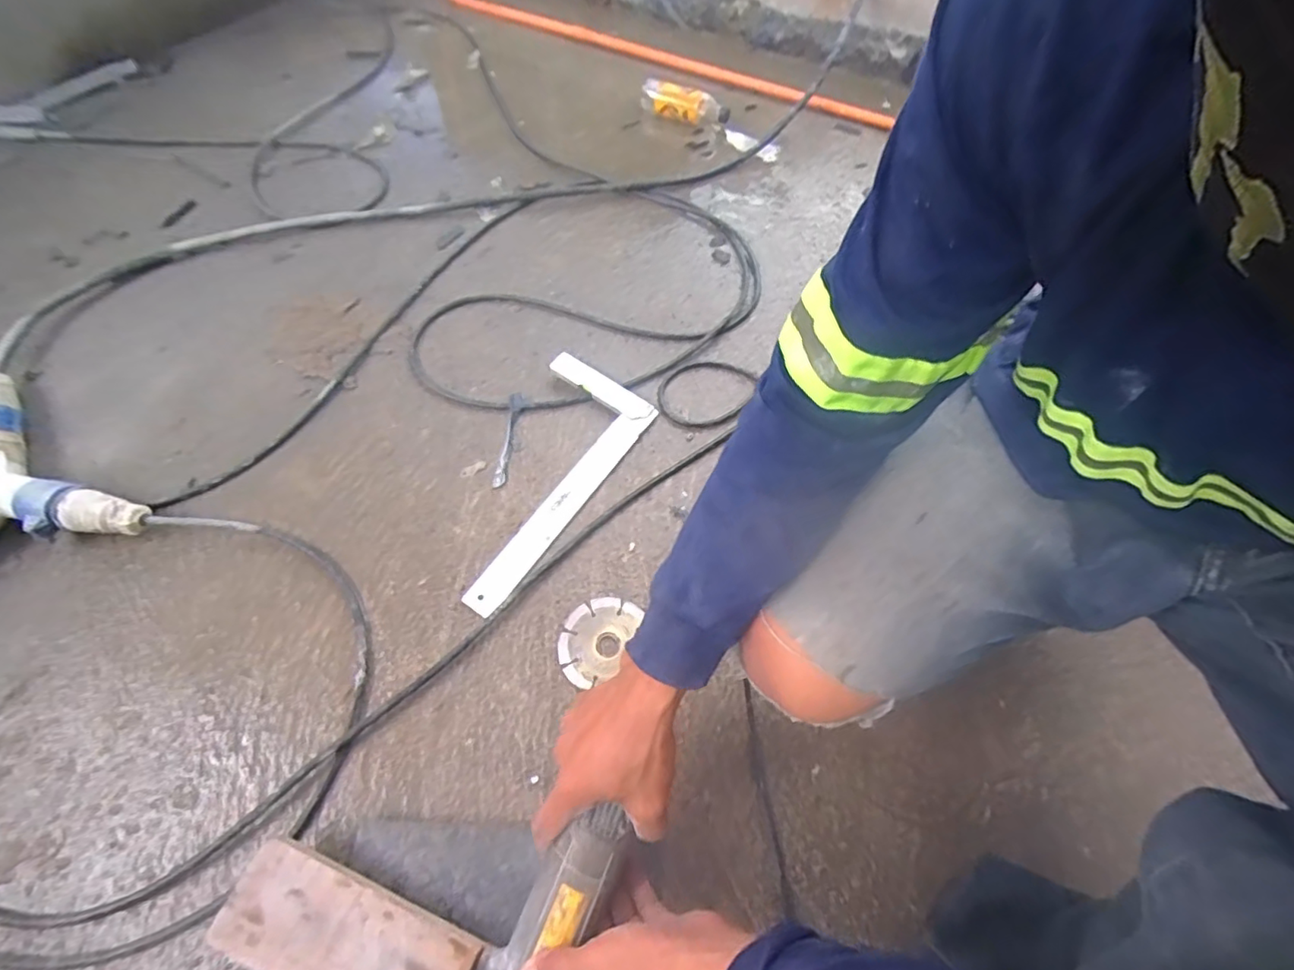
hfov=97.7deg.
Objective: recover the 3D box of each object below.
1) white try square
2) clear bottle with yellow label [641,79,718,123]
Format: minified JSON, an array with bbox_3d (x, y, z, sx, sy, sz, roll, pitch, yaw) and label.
[{"bbox_3d":[-0.148,-0.022,0.731,0.159,0.025,0.353,31,63,15],"label":"white try square"},{"bbox_3d":[0.072,-0.802,1.187,0.169,0.057,0.061,13,60,5],"label":"clear bottle with yellow label"}]

